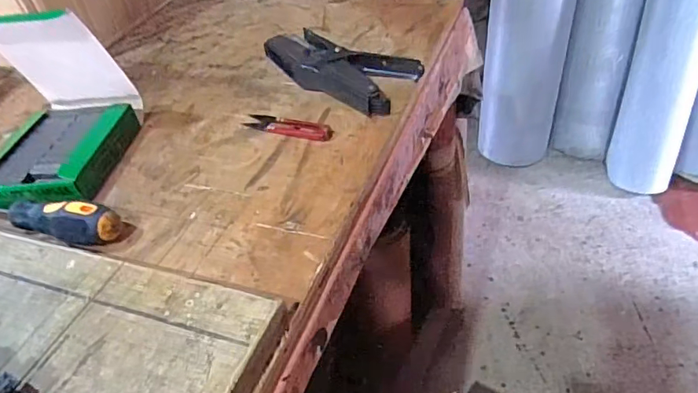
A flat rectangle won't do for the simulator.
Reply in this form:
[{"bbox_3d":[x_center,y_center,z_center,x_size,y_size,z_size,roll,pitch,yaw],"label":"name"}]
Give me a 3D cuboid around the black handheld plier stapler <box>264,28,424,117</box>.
[{"bbox_3d":[-0.016,-0.144,0.548,0.189,0.034,0.091,24,53,33],"label":"black handheld plier stapler"}]

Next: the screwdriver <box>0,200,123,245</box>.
[{"bbox_3d":[-0.267,0.013,0.410,0.177,0.024,0.028,7,45,20],"label":"screwdriver"}]

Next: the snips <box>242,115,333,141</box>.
[{"bbox_3d":[-0.060,-0.070,0.493,0.098,0.007,0.024,13,47,25],"label":"snips"}]

